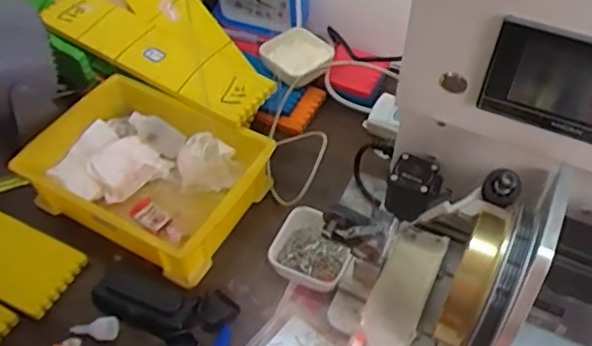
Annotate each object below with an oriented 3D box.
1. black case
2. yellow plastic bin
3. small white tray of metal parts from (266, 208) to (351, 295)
[{"bbox_3d":[-0.154,0.128,0.573,0.110,0.024,0.051,19,53,15],"label":"black case"},{"bbox_3d":[-0.168,0.001,0.657,0.248,0.075,0.176,24,55,18],"label":"yellow plastic bin"},{"bbox_3d":[0.020,0.082,0.614,0.081,0.024,0.089,21,54,16],"label":"small white tray of metal parts"}]

